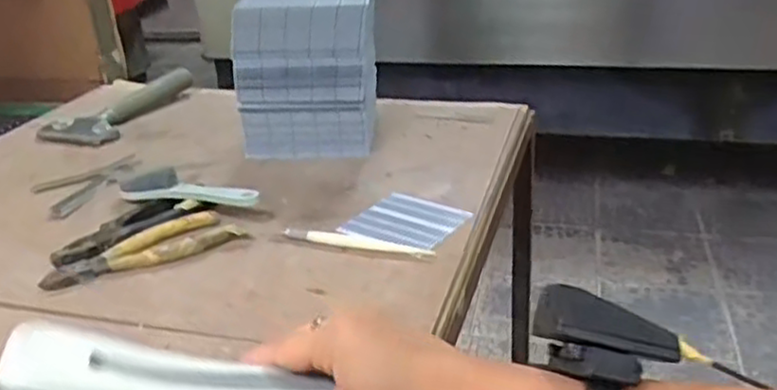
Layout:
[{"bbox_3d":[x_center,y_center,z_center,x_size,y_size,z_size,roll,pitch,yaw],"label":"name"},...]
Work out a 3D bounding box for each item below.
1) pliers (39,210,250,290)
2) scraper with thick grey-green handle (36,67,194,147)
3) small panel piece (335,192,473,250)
[{"bbox_3d":[-0.209,0.046,0.615,0.159,0.015,0.057,-19,28,-31],"label":"pliers"},{"bbox_3d":[-0.364,-0.123,0.976,0.114,0.038,0.214,5,25,18],"label":"scraper with thick grey-green handle"},{"bbox_3d":[0.016,0.022,0.650,0.090,0.005,0.095,13,29,33],"label":"small panel piece"}]

